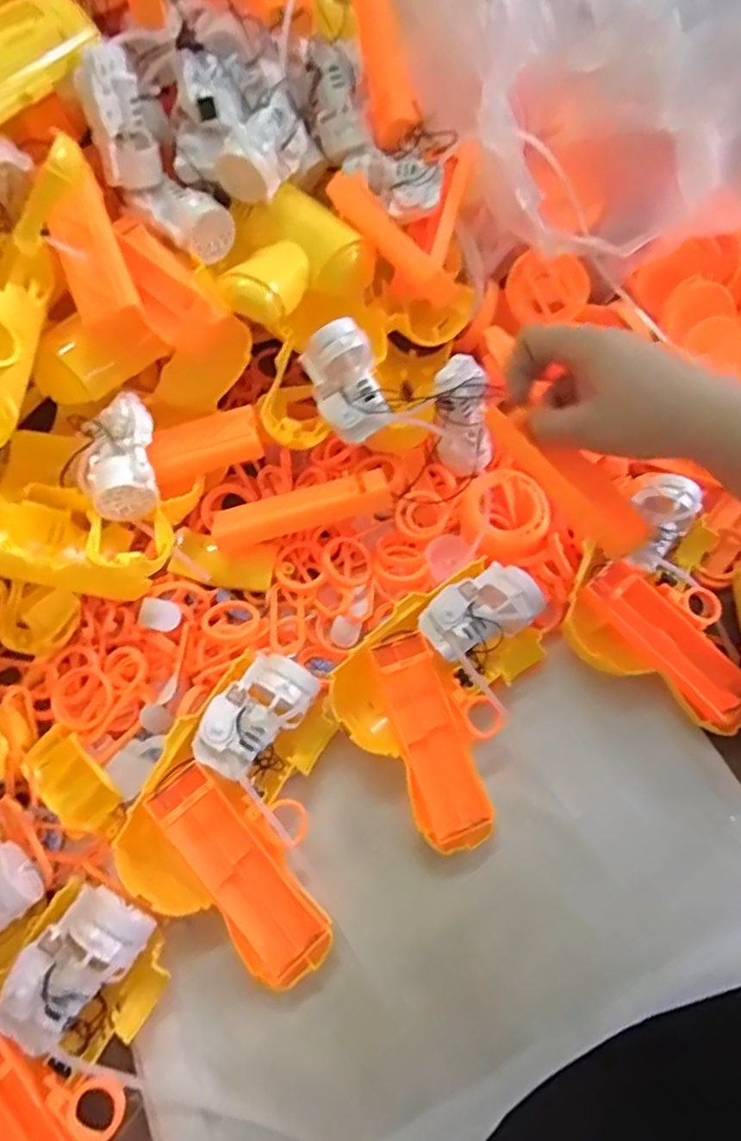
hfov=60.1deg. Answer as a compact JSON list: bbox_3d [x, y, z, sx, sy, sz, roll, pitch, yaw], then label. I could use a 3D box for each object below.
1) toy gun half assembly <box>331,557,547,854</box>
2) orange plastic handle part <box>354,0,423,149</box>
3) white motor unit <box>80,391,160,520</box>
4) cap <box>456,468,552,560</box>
[{"bbox_3d":[0.055,0.068,0.361,0.127,0.039,0.117,-35,69,-16],"label":"toy gun half assembly"},{"bbox_3d":[0.008,-0.340,0.414,0.022,0.032,0.105,-15,101,-8],"label":"orange plastic handle part"},{"bbox_3d":[-0.143,-0.065,0.367,0.039,0.029,0.062,-7,65,-4],"label":"white motor unit"},{"bbox_3d":[0.085,-0.034,0.409,0.054,0.021,0.056,0,64,0],"label":"cap"}]

